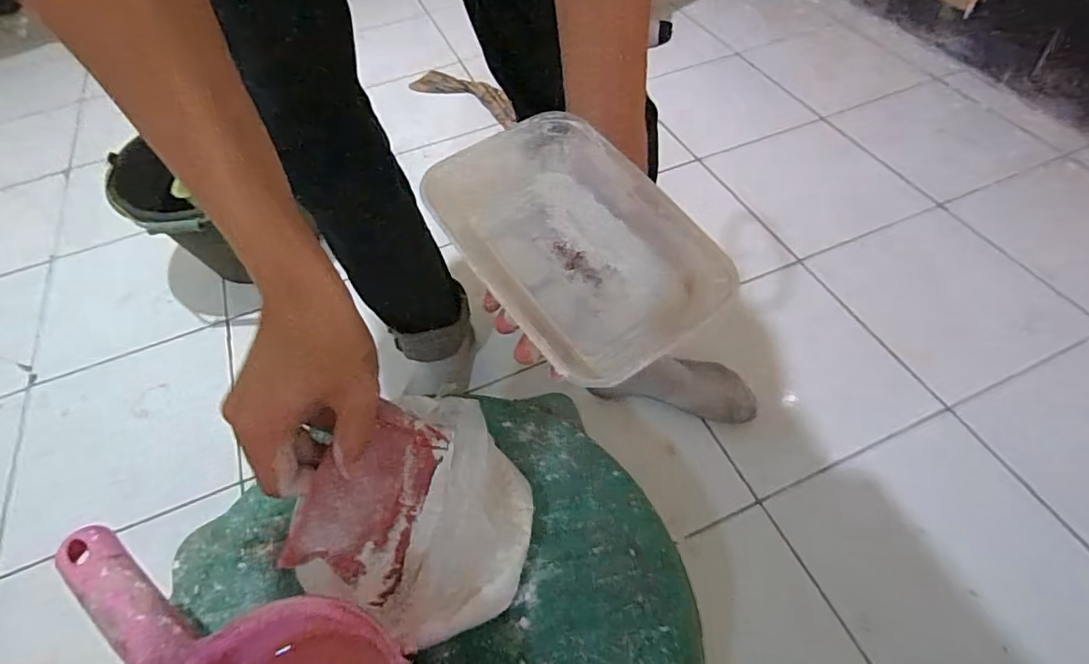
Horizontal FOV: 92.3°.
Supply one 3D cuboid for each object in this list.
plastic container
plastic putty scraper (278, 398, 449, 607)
[{"bbox_3d":[0.023,-0.053,0.320,0.126,0.053,0.180,-26,64,-5],"label":"plastic container"},{"bbox_3d":[-0.109,0.105,0.346,0.012,0.094,0.117,-4,50,28],"label":"plastic putty scraper"}]

